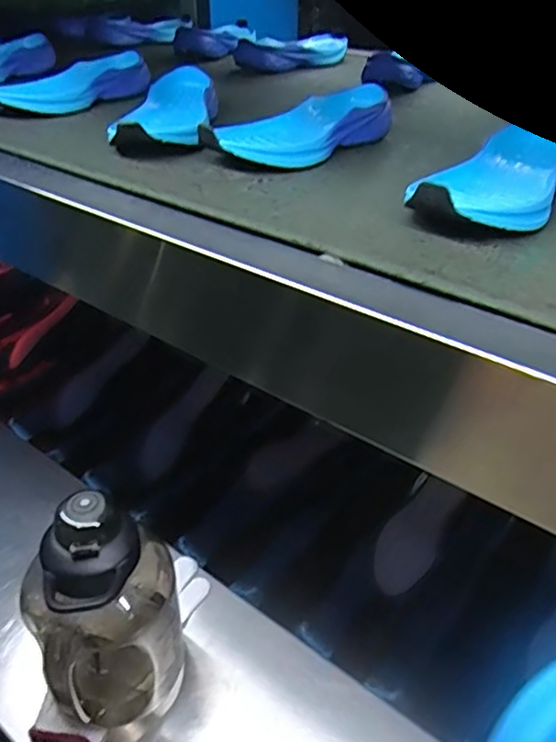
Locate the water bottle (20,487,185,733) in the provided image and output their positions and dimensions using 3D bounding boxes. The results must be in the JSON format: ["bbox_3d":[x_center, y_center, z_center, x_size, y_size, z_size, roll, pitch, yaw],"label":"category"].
[{"bbox_3d":[-0.142,0.213,0.506,0.118,0.215,0.102,-23,45,-27],"label":"water bottle"}]

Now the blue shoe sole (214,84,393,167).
[{"bbox_3d":[0.025,-0.240,0.593,0.088,0.040,0.213,31,47,32],"label":"blue shoe sole"}]

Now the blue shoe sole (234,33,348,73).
[{"bbox_3d":[0.036,-0.506,0.944,0.082,0.040,0.234,31,48,32],"label":"blue shoe sole"}]

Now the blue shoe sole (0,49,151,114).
[{"bbox_3d":[-0.246,-0.348,0.727,0.060,0.035,0.210,26,45,27],"label":"blue shoe sole"}]

